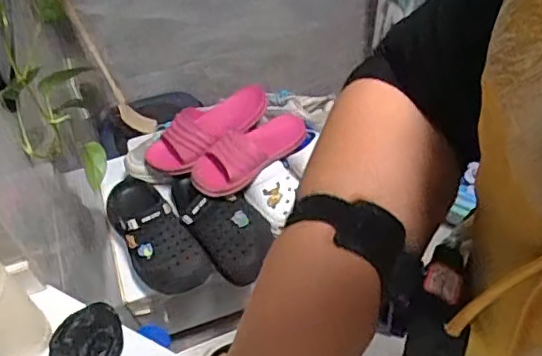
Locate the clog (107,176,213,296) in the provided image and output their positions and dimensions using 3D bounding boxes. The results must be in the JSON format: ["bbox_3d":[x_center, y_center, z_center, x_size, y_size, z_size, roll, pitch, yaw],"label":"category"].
[{"bbox_3d":[-0.223,0.089,1.060,0.116,0.088,0.274,-32,56,-19],"label":"clog"}]

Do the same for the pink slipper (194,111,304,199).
[{"bbox_3d":[-0.039,-0.055,1.091,0.103,0.089,0.264,34,62,27],"label":"pink slipper"}]

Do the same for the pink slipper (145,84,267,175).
[{"bbox_3d":[-0.121,-0.092,1.122,0.255,0.075,0.097,-25,54,-14],"label":"pink slipper"}]

